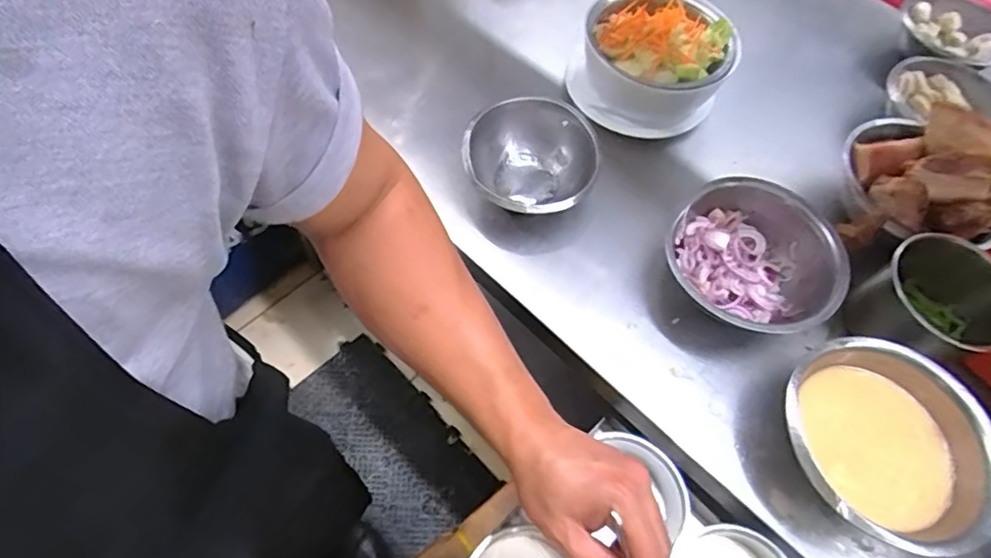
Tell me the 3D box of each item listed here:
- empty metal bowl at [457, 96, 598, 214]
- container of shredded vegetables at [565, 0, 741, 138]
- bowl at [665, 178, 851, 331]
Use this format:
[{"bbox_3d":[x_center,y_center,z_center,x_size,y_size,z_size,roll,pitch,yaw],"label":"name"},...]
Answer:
[{"bbox_3d":[0.039,-0.125,0.622,0.145,0.075,0.142,2,61,-3],"label":"empty metal bowl"},{"bbox_3d":[0.196,-0.268,0.684,0.158,0.097,0.171,2,61,-3],"label":"container of shredded vegetables"},{"bbox_3d":[0.258,-0.008,0.571,0.165,0.080,0.168,2,61,-3],"label":"bowl"}]

